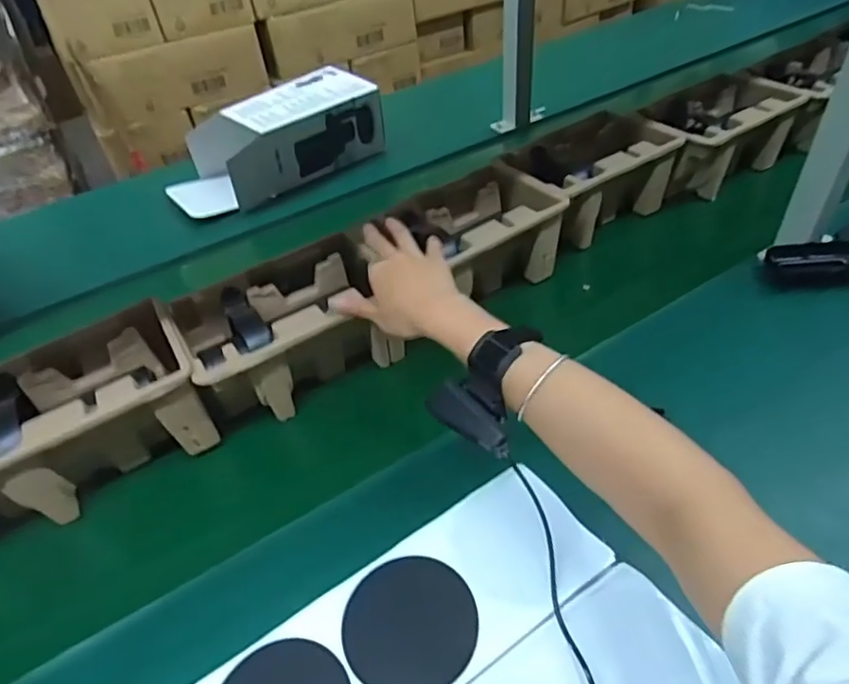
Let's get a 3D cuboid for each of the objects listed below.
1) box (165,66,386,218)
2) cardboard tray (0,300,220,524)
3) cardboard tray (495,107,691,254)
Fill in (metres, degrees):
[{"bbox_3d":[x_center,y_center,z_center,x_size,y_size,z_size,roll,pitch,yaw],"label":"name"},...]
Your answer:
[{"bbox_3d":[-0.256,-0.342,0.952,0.350,0.103,0.152,-33,49,-24],"label":"box"},{"bbox_3d":[-0.329,0.074,0.539,0.223,0.100,0.142,-28,47,-20],"label":"cardboard tray"},{"bbox_3d":[0.224,-0.219,0.771,0.229,0.100,0.139,-30,48,-22],"label":"cardboard tray"}]

